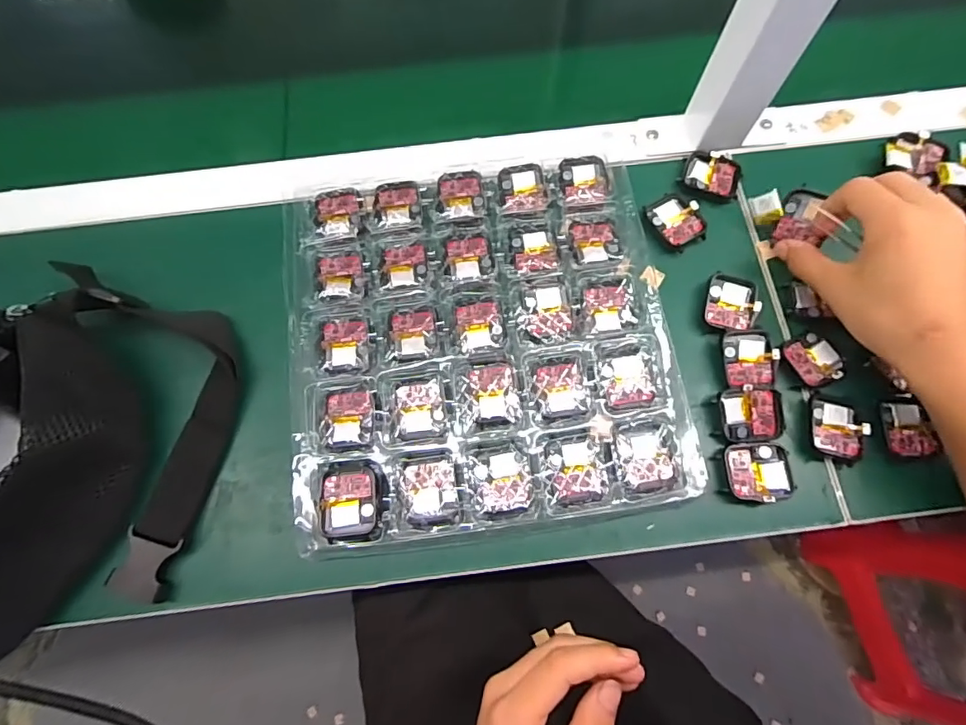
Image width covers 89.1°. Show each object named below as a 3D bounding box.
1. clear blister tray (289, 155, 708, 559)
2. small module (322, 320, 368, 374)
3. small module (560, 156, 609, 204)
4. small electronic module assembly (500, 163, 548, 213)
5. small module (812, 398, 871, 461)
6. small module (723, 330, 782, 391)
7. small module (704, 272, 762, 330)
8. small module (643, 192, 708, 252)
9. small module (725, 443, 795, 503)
[{"bbox_3d":[-0.005,-0.022,0.352,0.258,0.021,0.270,-8,72,-3],"label":"clear blister tray"},{"bbox_3d":[-0.098,-0.011,0.351,0.032,0.008,0.040,-7,72,-1],"label":"small module"},{"bbox_3d":[0.081,-0.145,0.391,0.037,0.004,0.043,-4,72,0],"label":"small module"},{"bbox_3d":[0.032,-0.138,0.390,0.036,0.006,0.046,-2,72,0],"label":"small electronic module assembly"},{"bbox_3d":[0.244,0.045,0.338,0.038,0.010,0.042,8,72,4],"label":"small module"},{"bbox_3d":[0.188,-0.001,0.346,0.036,0.013,0.041,4,72,2],"label":"small module"},{"bbox_3d":[0.185,-0.044,0.366,0.036,0.009,0.043,13,73,5],"label":"small module"},{"bbox_3d":[0.152,-0.112,0.385,0.039,0.008,0.044,-30,74,-8],"label":"small module"},{"bbox_3d":[0.186,0.074,0.328,0.044,0.012,0.037,-1,72,1],"label":"small module"}]

